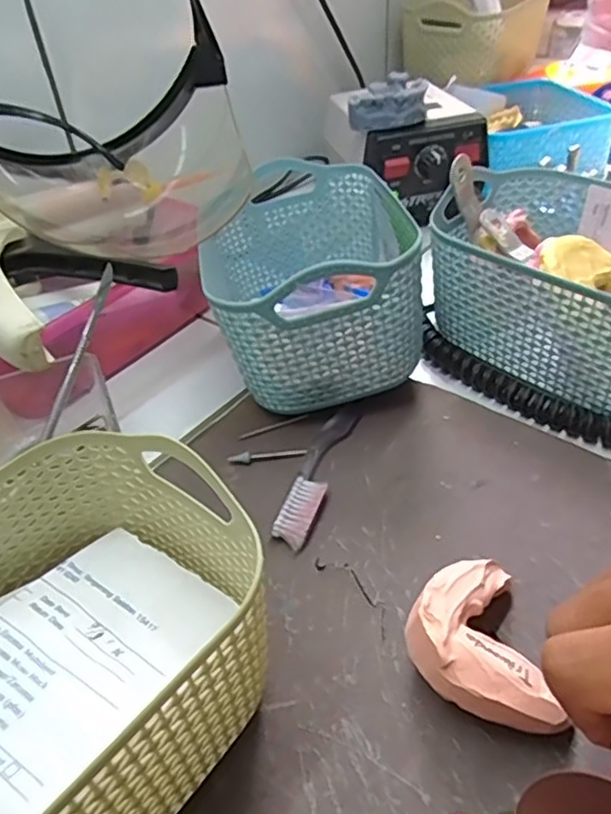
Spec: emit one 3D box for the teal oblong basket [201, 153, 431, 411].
[{"bbox_3d":[-0.001,-0.083,0.391,0.112,0.093,0.170,-8,42,-3],"label":"teal oblong basket"}]

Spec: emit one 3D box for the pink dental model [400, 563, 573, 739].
[{"bbox_3d":[0.063,0.092,0.243,0.046,0.033,0.067,-6,42,-1],"label":"pink dental model"}]

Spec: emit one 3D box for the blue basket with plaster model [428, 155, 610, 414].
[{"bbox_3d":[0.158,-0.073,0.377,0.117,0.081,0.164,-34,49,-28],"label":"blue basket with plaster model"}]

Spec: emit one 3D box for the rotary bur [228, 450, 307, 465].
[{"bbox_3d":[-0.020,0.026,0.346,0.043,0.004,0.008,-2,44,2],"label":"rotary bur"}]

